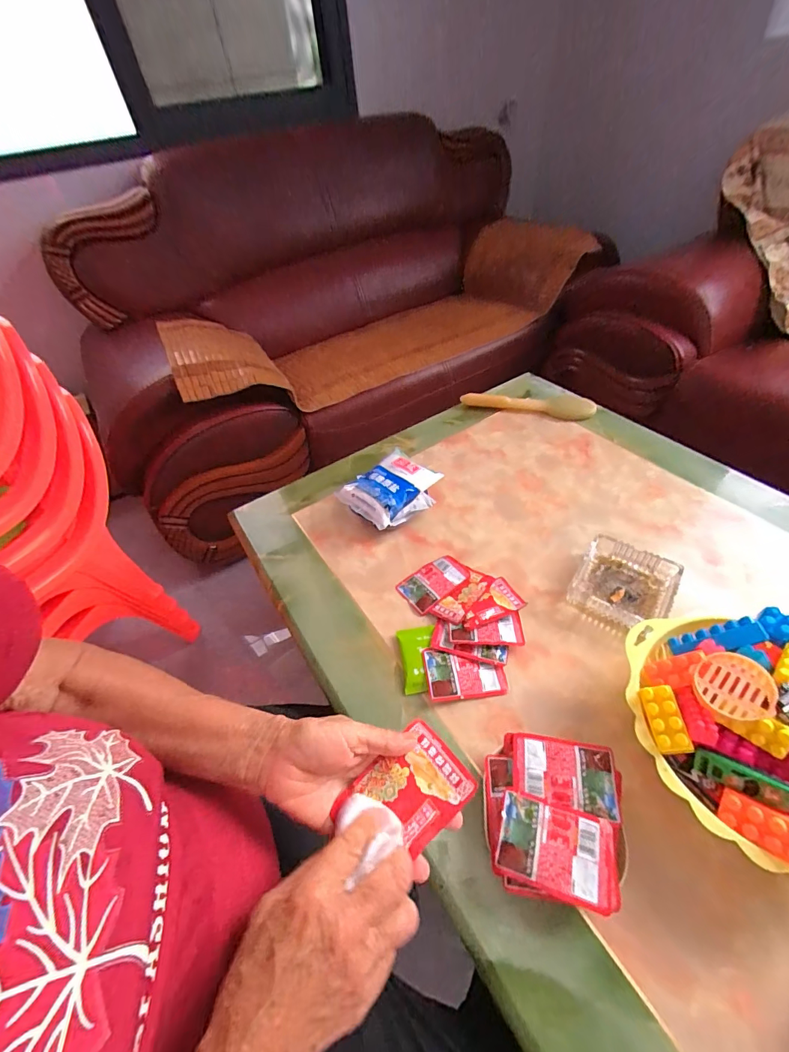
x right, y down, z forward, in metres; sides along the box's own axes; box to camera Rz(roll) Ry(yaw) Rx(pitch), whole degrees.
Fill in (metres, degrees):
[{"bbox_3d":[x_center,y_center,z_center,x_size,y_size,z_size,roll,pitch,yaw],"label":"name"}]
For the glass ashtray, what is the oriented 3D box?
[{"bbox_3d":[0.321,0.083,0.581,0.122,0.038,0.123,23,54,26],"label":"glass ashtray"}]

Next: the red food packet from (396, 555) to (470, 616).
[{"bbox_3d":[0.060,0.086,0.628,0.099,0.015,0.063,-31,51,-20],"label":"red food packet"}]

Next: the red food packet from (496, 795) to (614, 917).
[{"bbox_3d":[0.148,0.298,0.383,0.101,0.011,0.069,8,49,14],"label":"red food packet"}]

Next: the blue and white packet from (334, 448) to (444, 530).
[{"bbox_3d":[-0.004,-0.055,0.724,0.154,0.069,0.125,-35,53,-23],"label":"blue and white packet"}]

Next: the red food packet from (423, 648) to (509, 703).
[{"bbox_3d":[0.090,0.187,0.529,0.097,0.010,0.065,-8,47,0],"label":"red food packet"}]

